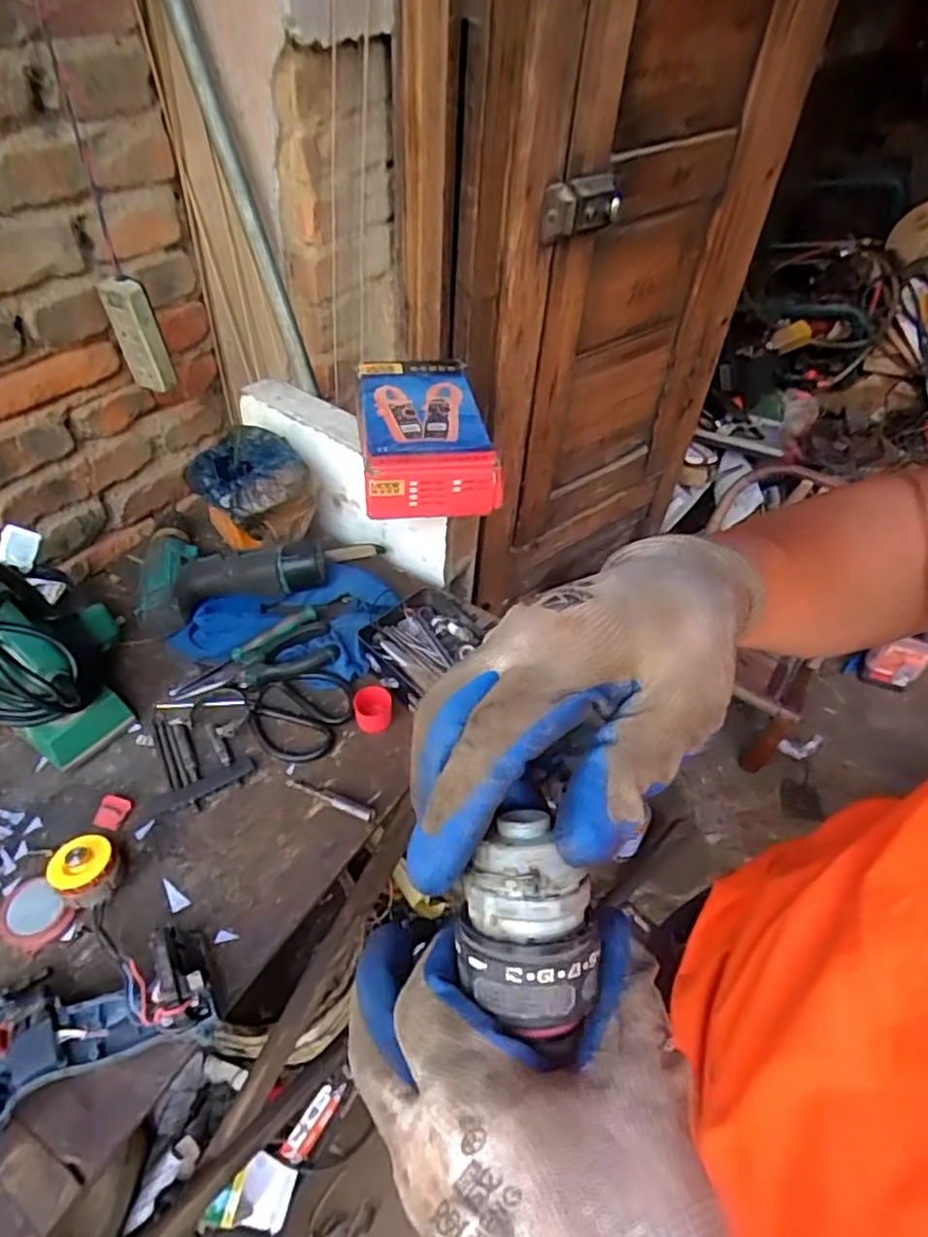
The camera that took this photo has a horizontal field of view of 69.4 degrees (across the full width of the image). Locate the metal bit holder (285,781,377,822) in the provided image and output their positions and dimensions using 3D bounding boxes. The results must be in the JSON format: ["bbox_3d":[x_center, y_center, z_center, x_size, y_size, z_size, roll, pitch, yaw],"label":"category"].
[{"bbox_3d":[-0.116,0.155,0.583,0.086,0.013,0.014,22,49,17],"label":"metal bit holder"}]

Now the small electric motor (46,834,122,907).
[{"bbox_3d":[-0.284,0.193,0.509,0.044,0.043,0.044,1,46,-2],"label":"small electric motor"}]

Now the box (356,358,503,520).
[{"bbox_3d":[-0.043,-0.192,0.719,0.131,0.071,0.206,-5,47,-8],"label":"box"}]

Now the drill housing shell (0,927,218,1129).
[{"bbox_3d":[-0.267,0.265,0.442,0.185,0.053,0.105,-19,50,-20],"label":"drill housing shell"}]

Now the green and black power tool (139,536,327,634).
[{"bbox_3d":[-0.247,-0.054,0.713,0.185,0.048,0.112,-14,48,-16],"label":"green and black power tool"}]

